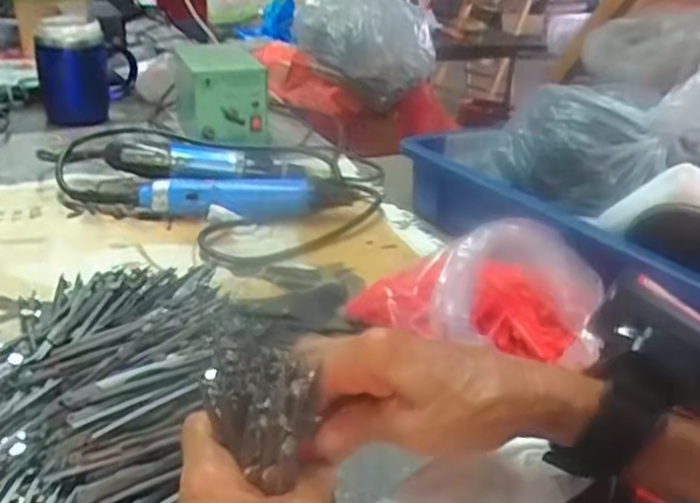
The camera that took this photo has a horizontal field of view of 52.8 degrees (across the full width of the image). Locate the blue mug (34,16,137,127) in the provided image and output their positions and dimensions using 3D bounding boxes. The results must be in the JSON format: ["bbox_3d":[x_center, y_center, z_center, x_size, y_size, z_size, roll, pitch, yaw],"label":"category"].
[{"bbox_3d":[-0.341,-0.239,0.918,0.117,0.127,0.091,-4,28,-16],"label":"blue mug"}]

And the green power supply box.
[{"bbox_3d":[-0.160,-0.194,0.877,0.091,0.099,0.129,-7,29,-21],"label":"green power supply box"}]

